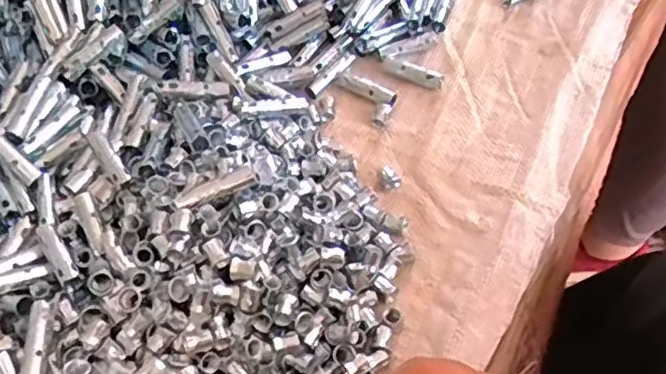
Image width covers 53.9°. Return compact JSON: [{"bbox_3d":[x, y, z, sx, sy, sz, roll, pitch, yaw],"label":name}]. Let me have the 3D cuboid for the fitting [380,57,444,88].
[{"bbox_3d":[0.051,-0.076,0.430,0.044,0.009,0.010,26,62,16],"label":"fitting"}]

